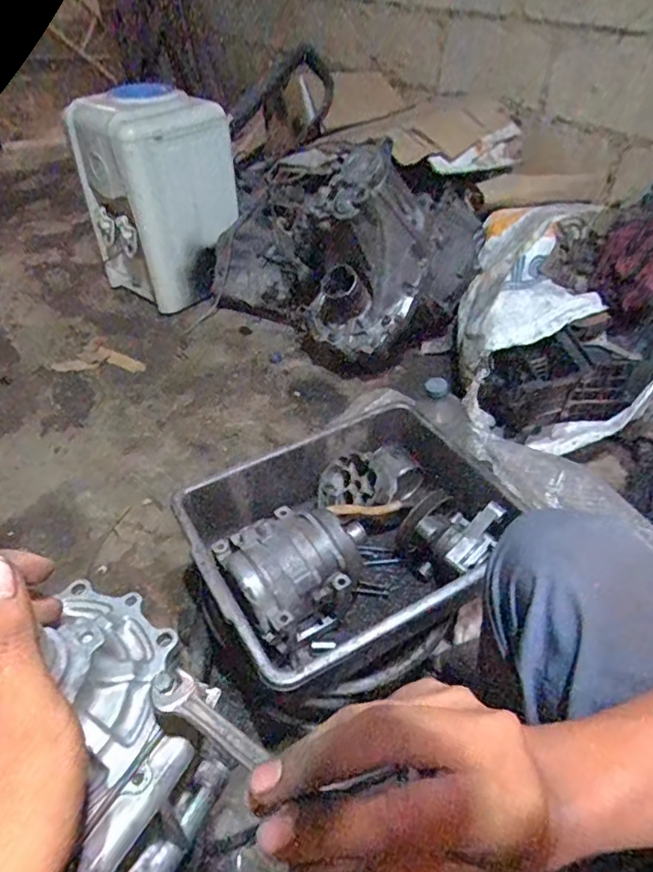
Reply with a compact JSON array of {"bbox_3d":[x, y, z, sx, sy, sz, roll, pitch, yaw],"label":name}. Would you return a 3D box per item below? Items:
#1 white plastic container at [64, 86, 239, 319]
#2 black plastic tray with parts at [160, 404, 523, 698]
[{"bbox_3d":[-0.439,-0.621,1.464,0.289,0.505,0.261,-34,53,-32],"label":"white plastic container"},{"bbox_3d":[0.033,0.145,0.746,0.388,0.144,0.303,-22,47,-23],"label":"black plastic tray with parts"}]

